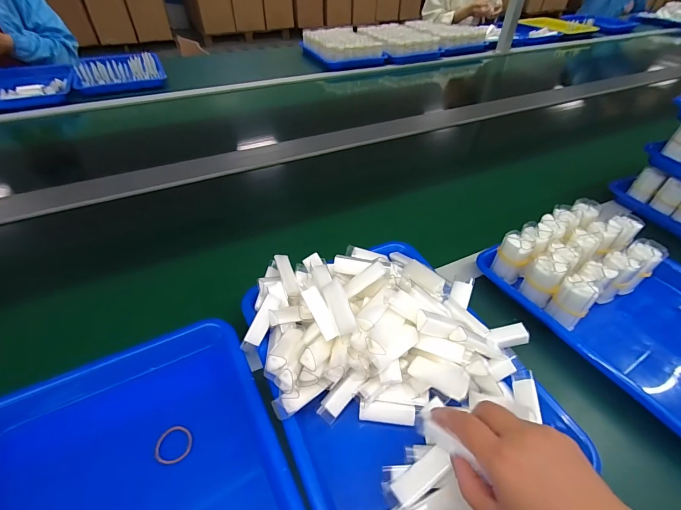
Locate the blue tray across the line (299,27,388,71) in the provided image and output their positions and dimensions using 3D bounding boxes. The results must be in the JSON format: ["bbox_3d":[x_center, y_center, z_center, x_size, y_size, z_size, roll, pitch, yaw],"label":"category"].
[{"bbox_3d":[0.005,-0.792,1.314,0.236,0.084,0.273,-16,47,-18],"label":"blue tray across the line"}]

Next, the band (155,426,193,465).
[{"bbox_3d":[-0.158,0.181,0.328,0.031,0.004,0.033,9,45,-9],"label":"band"}]

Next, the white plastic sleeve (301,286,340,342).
[{"bbox_3d":[-0.019,0.058,0.346,0.016,0.009,0.055,-23,77,-24],"label":"white plastic sleeve"}]

